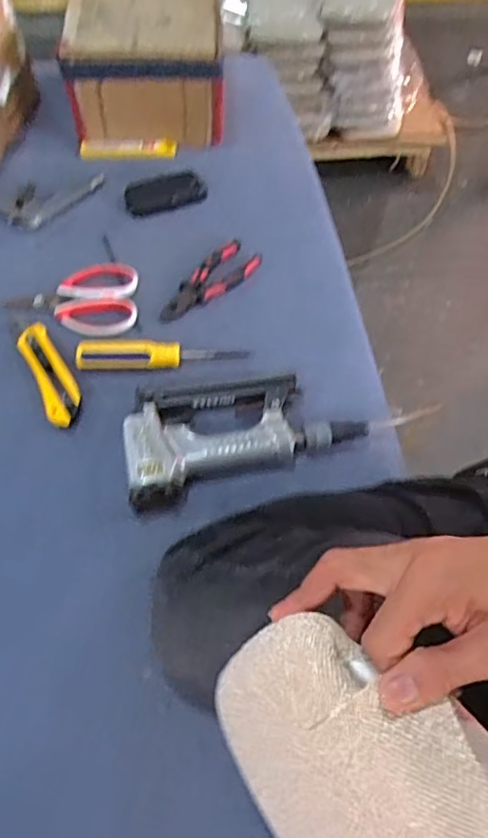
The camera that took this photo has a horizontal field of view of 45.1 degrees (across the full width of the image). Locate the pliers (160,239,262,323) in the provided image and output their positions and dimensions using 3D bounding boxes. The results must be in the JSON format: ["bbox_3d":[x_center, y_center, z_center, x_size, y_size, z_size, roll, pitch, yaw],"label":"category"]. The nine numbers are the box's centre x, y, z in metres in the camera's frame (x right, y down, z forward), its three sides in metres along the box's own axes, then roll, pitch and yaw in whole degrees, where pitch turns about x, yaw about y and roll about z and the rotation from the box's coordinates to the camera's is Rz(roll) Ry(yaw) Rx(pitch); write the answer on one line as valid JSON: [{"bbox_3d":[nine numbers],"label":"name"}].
[{"bbox_3d":[-0.040,-0.169,0.719,0.056,0.016,0.152,33,64,17],"label":"pliers"}]

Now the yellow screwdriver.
[{"bbox_3d":[-0.091,-0.075,0.657,0.186,0.021,0.034,-3,60,-3],"label":"yellow screwdriver"}]

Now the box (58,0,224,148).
[{"bbox_3d":[-0.134,-0.504,0.838,0.209,0.125,0.215,-2,60,-3],"label":"box"}]

